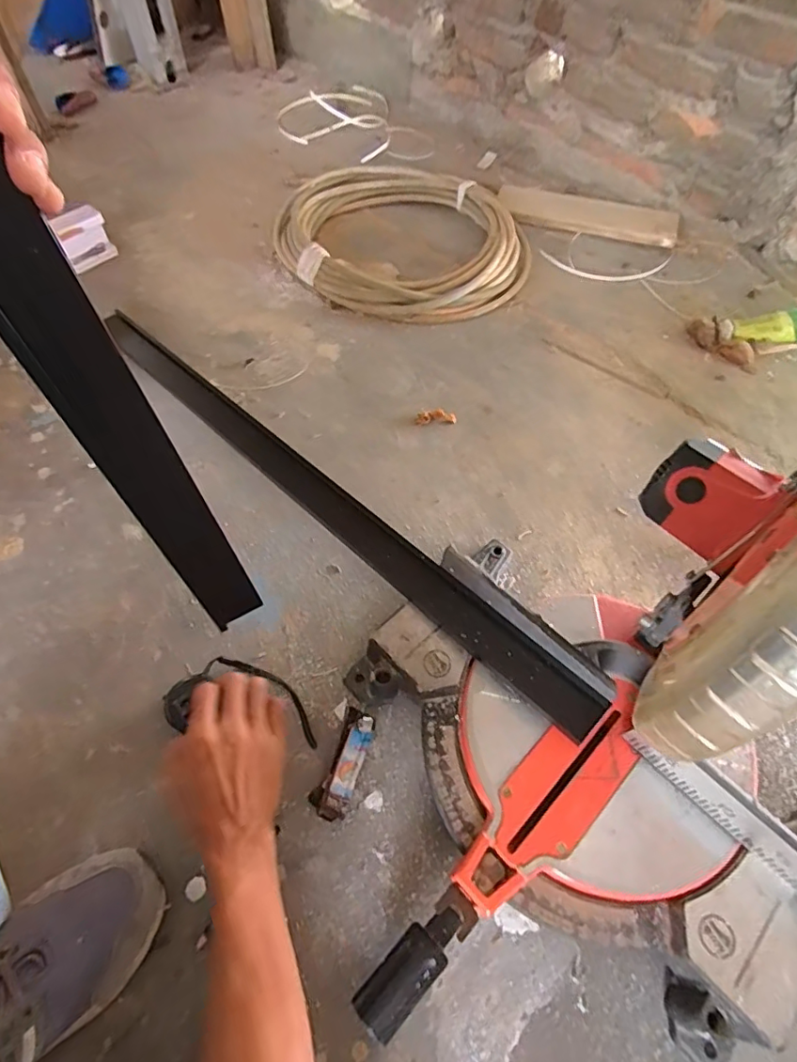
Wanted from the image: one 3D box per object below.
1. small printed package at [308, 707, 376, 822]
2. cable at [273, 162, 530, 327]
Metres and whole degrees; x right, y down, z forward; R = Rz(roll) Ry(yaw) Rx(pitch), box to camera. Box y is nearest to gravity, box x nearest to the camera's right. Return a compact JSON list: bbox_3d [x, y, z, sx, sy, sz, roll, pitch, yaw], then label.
[{"bbox_3d":[-0.055,0.236,0.552,0.035,0.016,0.104,17,60,9],"label":"small printed package"},{"bbox_3d":[0.012,-0.547,1.013,0.456,0.060,0.416,0,59,-1],"label":"cable"}]

